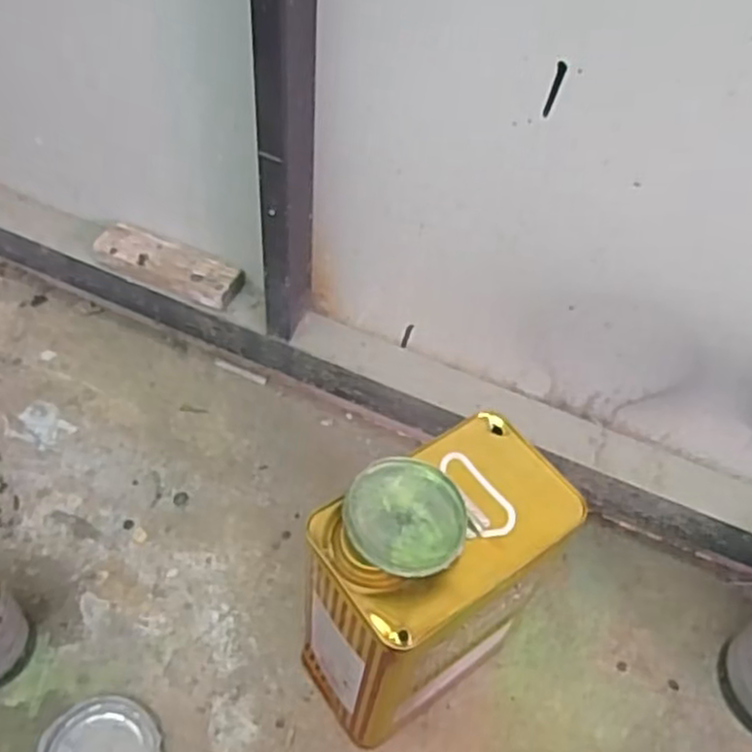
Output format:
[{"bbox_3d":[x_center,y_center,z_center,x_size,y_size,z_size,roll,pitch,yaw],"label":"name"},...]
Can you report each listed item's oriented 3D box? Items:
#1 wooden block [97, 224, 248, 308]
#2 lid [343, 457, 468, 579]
[{"bbox_3d":[-0.205,-0.111,0.748,0.147,0.023,0.049,21,54,10],"label":"wooden block"},{"bbox_3d":[0.019,0.089,0.481,0.076,0.018,0.081,3,52,-4],"label":"lid"}]

